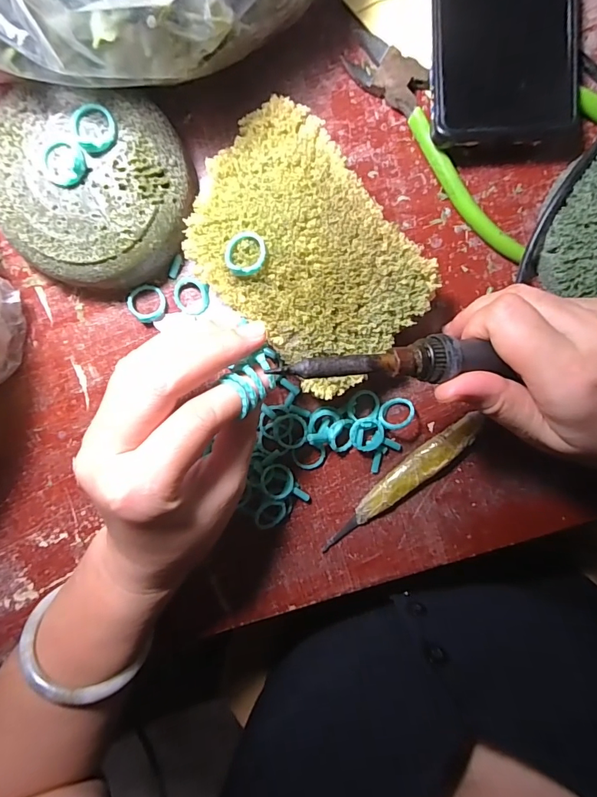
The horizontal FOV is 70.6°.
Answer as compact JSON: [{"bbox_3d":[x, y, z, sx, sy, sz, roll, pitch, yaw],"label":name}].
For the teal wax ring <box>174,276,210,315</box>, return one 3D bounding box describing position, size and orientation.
[{"bbox_3d":[-0.065,-0.061,0.255,0.021,0.004,0.021,0,99,-1],"label":"teal wax ring"}]

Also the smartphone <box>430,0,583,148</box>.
[{"bbox_3d":[0.111,-0.220,0.220,0.085,0.010,0.161,-3,95,-1],"label":"smartphone"}]

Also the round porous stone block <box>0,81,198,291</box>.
[{"bbox_3d":[-0.109,-0.110,0.231,0.099,0.039,0.092,0,99,-1],"label":"round porous stone block"}]

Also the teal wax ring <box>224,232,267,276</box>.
[{"bbox_3d":[-0.027,-0.073,0.213,0.021,0.012,0.021,0,100,1],"label":"teal wax ring"}]

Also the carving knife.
[{"bbox_3d":[0.065,0.054,0.270,0.125,0.012,0.019,-41,98,5],"label":"carving knife"}]

